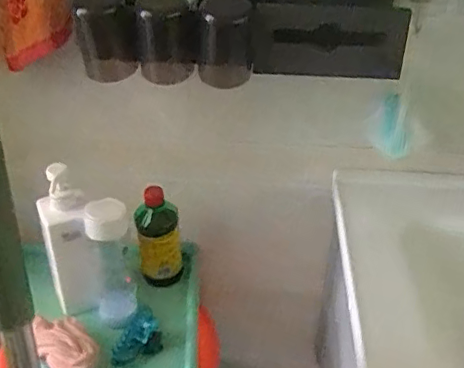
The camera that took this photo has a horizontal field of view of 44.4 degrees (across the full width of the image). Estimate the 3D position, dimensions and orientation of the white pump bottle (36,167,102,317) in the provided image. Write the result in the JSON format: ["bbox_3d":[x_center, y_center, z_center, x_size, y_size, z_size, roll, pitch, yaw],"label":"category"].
[{"bbox_3d":[-0.239,0.090,0.843,0.069,0.240,0.091,-17,37,-25],"label":"white pump bottle"}]

